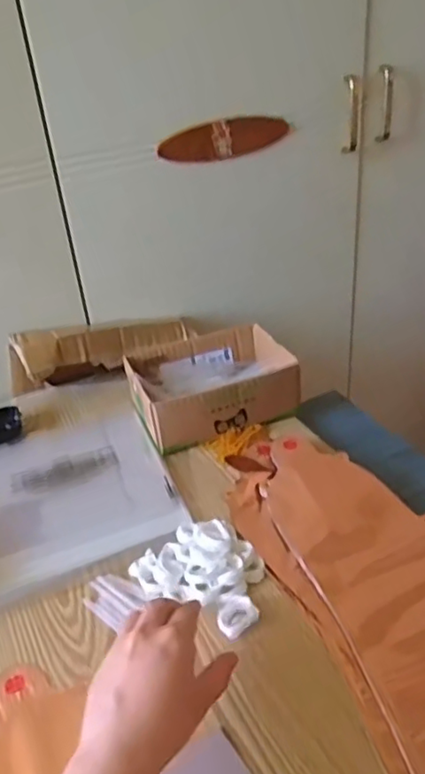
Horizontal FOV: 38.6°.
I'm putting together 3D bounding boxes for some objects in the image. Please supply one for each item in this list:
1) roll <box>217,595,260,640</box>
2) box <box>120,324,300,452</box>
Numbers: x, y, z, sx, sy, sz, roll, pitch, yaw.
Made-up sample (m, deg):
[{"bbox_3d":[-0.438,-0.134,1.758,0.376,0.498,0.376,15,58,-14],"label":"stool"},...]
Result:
[{"bbox_3d":[0.020,0.186,0.494,0.031,0.014,0.032,-4,33,3],"label":"roll"},{"bbox_3d":[-0.001,-0.001,0.734,0.190,0.064,0.134,-16,35,-16],"label":"box"}]

